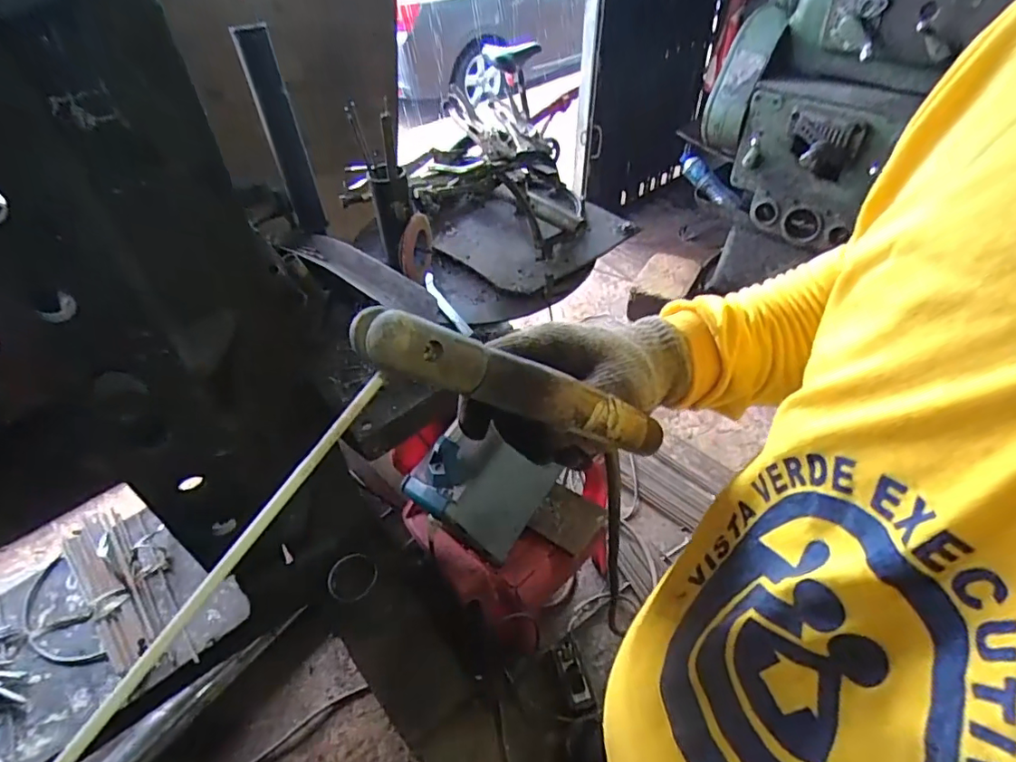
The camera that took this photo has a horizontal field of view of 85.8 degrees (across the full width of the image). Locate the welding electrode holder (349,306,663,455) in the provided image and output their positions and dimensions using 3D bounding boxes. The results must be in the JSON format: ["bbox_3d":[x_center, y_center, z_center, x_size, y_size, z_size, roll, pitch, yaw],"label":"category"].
[{"bbox_3d":[0.017,0.006,0.264,0.183,0.026,0.028,20,34,-31],"label":"welding electrode holder"}]

